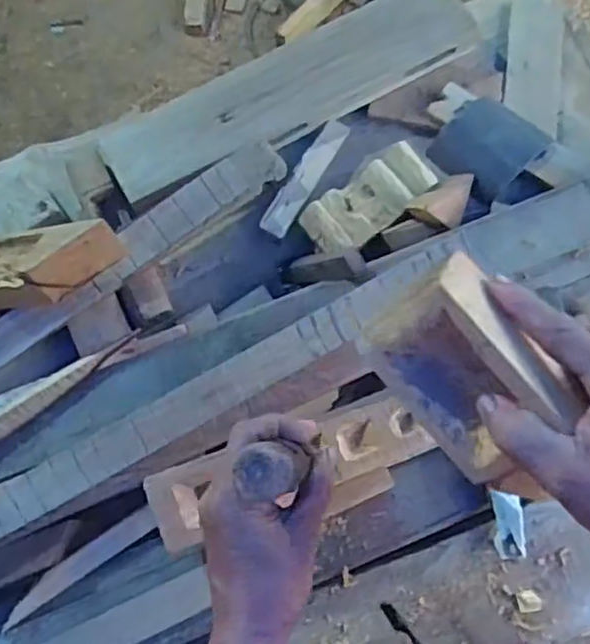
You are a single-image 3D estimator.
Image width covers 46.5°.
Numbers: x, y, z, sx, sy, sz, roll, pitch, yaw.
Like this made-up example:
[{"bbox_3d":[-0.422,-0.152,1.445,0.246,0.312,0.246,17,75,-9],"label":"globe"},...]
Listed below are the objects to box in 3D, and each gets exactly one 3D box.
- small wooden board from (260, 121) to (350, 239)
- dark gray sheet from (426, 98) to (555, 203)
[{"bbox_3d":[0.013,-0.165,0.778,0.032,0.010,0.157,29,74,12],"label":"small wooden board"},{"bbox_3d":[0.221,-0.200,0.787,0.102,0.041,0.101,-42,74,-12],"label":"dark gray sheet"}]

